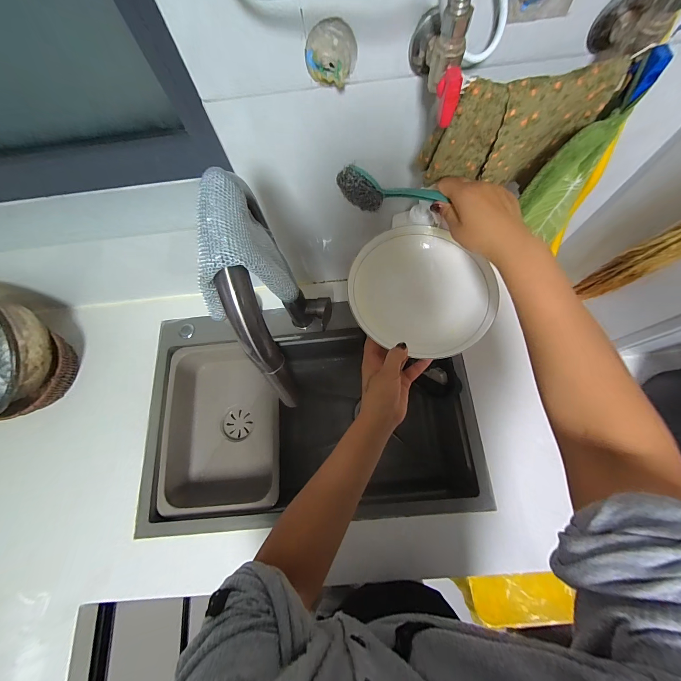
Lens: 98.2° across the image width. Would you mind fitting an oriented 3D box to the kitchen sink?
[{"bbox_3d":[-0.064,0.180,0.735,0.674,0.269,0.431,-5,72,1],"label":"kitchen sink"}]

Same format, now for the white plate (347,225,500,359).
[{"bbox_3d":[0.116,-0.074,0.426,0.197,0.032,0.191,-1,72,2],"label":"white plate"}]

